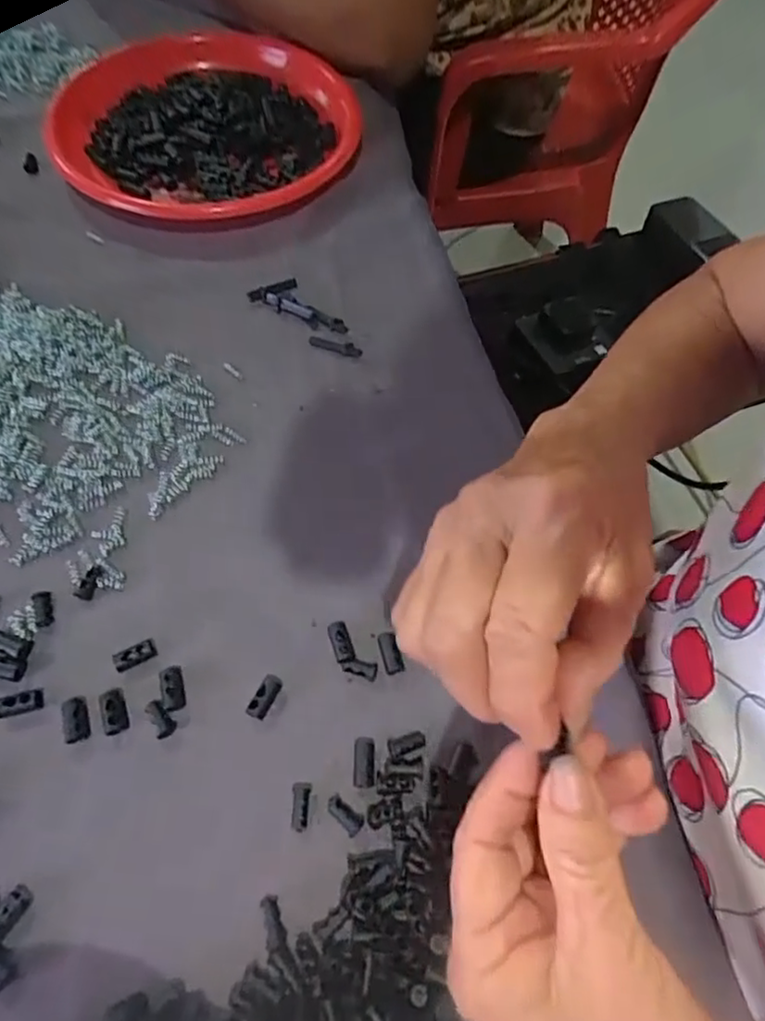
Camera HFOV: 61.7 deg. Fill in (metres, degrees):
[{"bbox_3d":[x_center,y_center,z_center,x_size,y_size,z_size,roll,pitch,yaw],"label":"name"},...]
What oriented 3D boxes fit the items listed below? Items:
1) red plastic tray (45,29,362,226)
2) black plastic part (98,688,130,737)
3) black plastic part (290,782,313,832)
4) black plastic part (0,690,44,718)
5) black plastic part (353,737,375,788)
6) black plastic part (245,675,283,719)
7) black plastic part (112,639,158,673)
[{"bbox_3d":[-0.138,-0.290,0.486,0.226,0.040,0.205,5,60,-1],"label":"red plastic tray"},{"bbox_3d":[-0.122,0.090,0.290,0.011,0.006,0.020,-21,64,-14],"label":"black plastic part"},{"bbox_3d":[-0.036,0.128,0.277,0.008,0.008,0.020,2,61,-2],"label":"black plastic part"},{"bbox_3d":[-0.165,0.087,0.288,0.020,0.005,0.010,-12,62,-10],"label":"black plastic part"},{"bbox_3d":[-0.008,0.111,0.284,0.009,0.006,0.022,2,61,-2],"label":"black plastic part"},{"bbox_3d":[-0.054,0.086,0.297,0.009,0.010,0.021,22,62,9],"label":"black plastic part"},{"bbox_3d":[-0.117,0.068,0.301,0.019,0.005,0.010,-23,65,-16],"label":"black plastic part"}]

